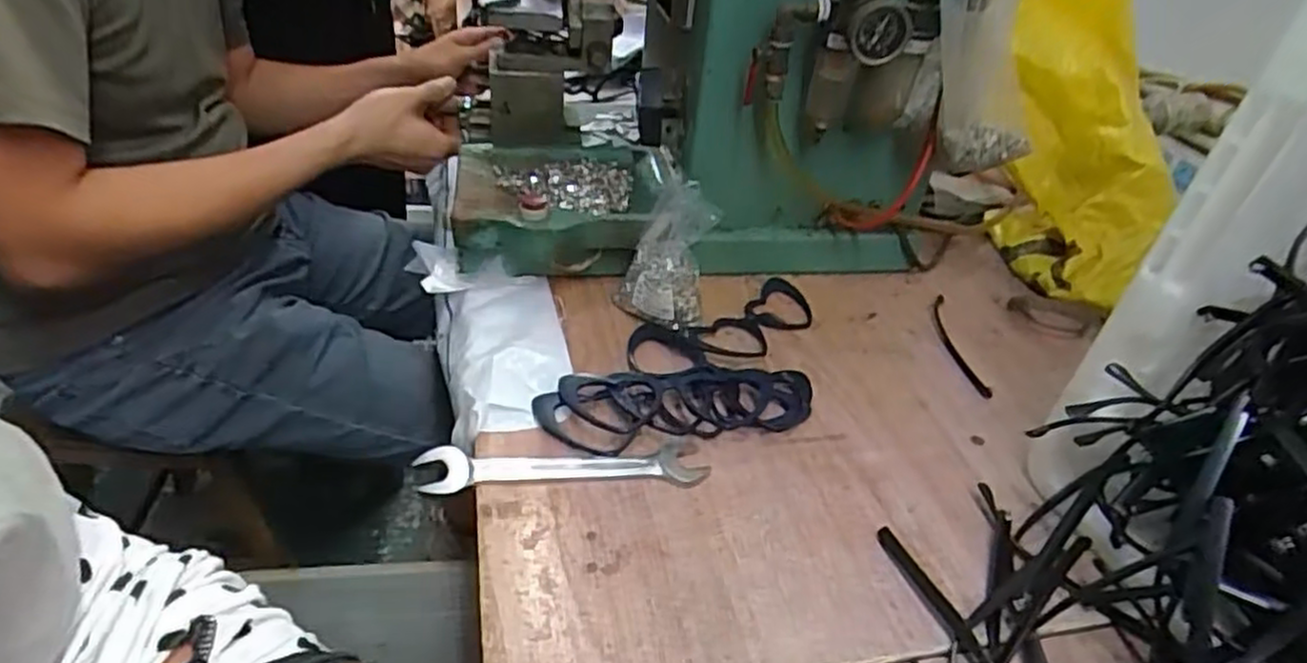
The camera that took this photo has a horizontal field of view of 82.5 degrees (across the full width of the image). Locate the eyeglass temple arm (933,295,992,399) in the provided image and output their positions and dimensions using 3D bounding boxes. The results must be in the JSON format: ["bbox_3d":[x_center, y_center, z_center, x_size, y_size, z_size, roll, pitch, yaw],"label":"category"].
[{"bbox_3d":[0.253,0.008,0.625,0.018,0.006,0.140,6,36,0],"label":"eyeglass temple arm"}]

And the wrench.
[{"bbox_3d":[-0.056,0.087,0.469,0.178,0.006,0.033,2,36,-7],"label":"wrench"}]

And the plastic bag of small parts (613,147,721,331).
[{"bbox_3d":[0.010,-0.066,0.601,0.072,0.126,0.048,8,-5,2],"label":"plastic bag of small parts"}]

